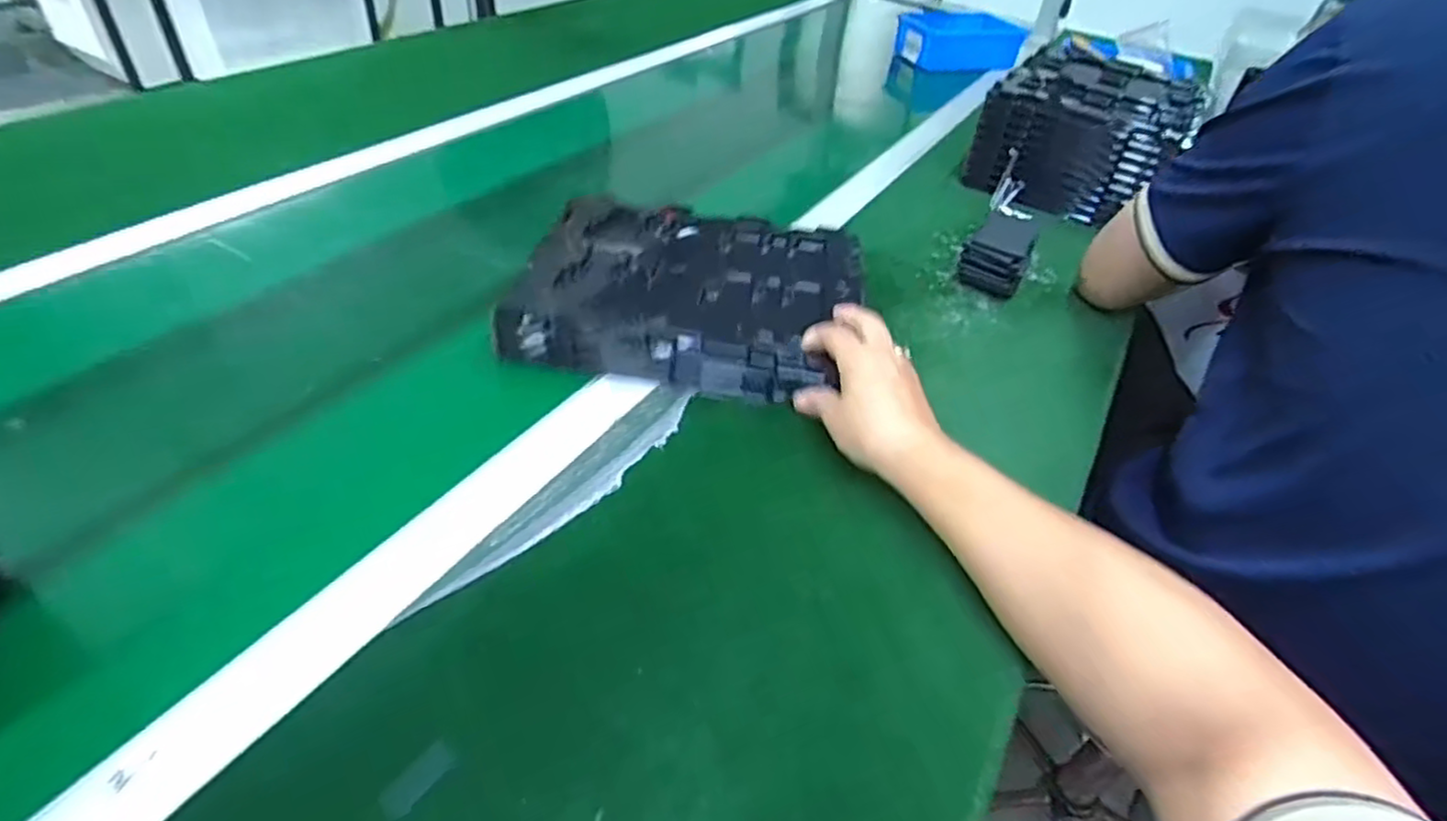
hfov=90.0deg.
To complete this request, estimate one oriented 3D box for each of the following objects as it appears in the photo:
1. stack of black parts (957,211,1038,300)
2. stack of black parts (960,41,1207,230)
[{"bbox_3d":[0.267,-0.152,0.703,0.057,0.045,0.100,24,44,17],"label":"stack of black parts"},{"bbox_3d":[0.427,-0.333,0.874,0.186,0.118,0.238,31,47,24],"label":"stack of black parts"}]

